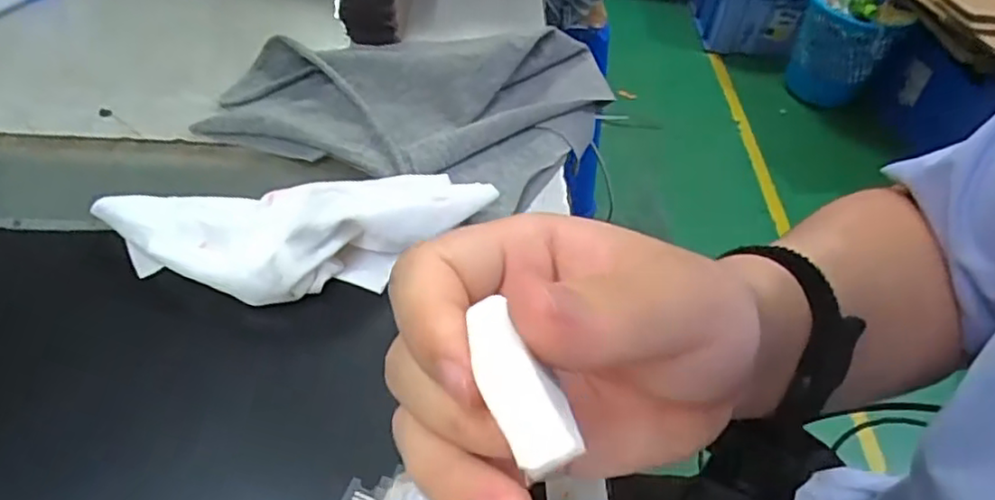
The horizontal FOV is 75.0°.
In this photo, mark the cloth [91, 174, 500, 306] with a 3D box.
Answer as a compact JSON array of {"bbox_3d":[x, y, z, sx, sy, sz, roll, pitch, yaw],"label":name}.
[{"bbox_3d":[-0.081,-0.010,0.276,0.159,0.032,0.057,-8,51,-11],"label":"cloth"}]

